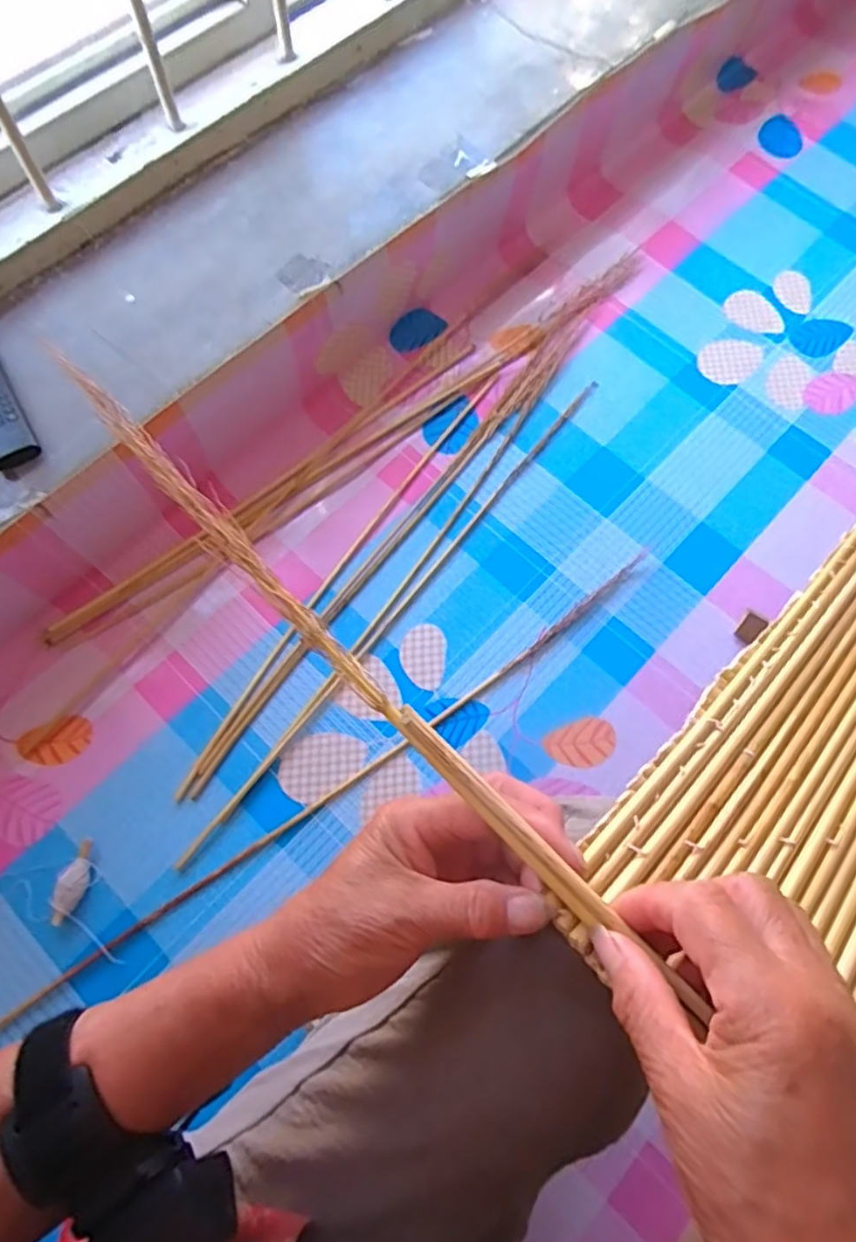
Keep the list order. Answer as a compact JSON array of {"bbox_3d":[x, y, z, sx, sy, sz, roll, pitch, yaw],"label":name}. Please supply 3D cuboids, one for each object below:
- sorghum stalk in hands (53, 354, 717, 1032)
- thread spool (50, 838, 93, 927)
[{"bbox_3d":[-0.038,0.014,0.282,0.013,0.011,0.371,-43,77,-13],"label":"sorghum stalk in hands"},{"bbox_3d":[-0.348,0.257,0.654,0.027,0.020,0.079,12,68,3],"label":"thread spool"}]

